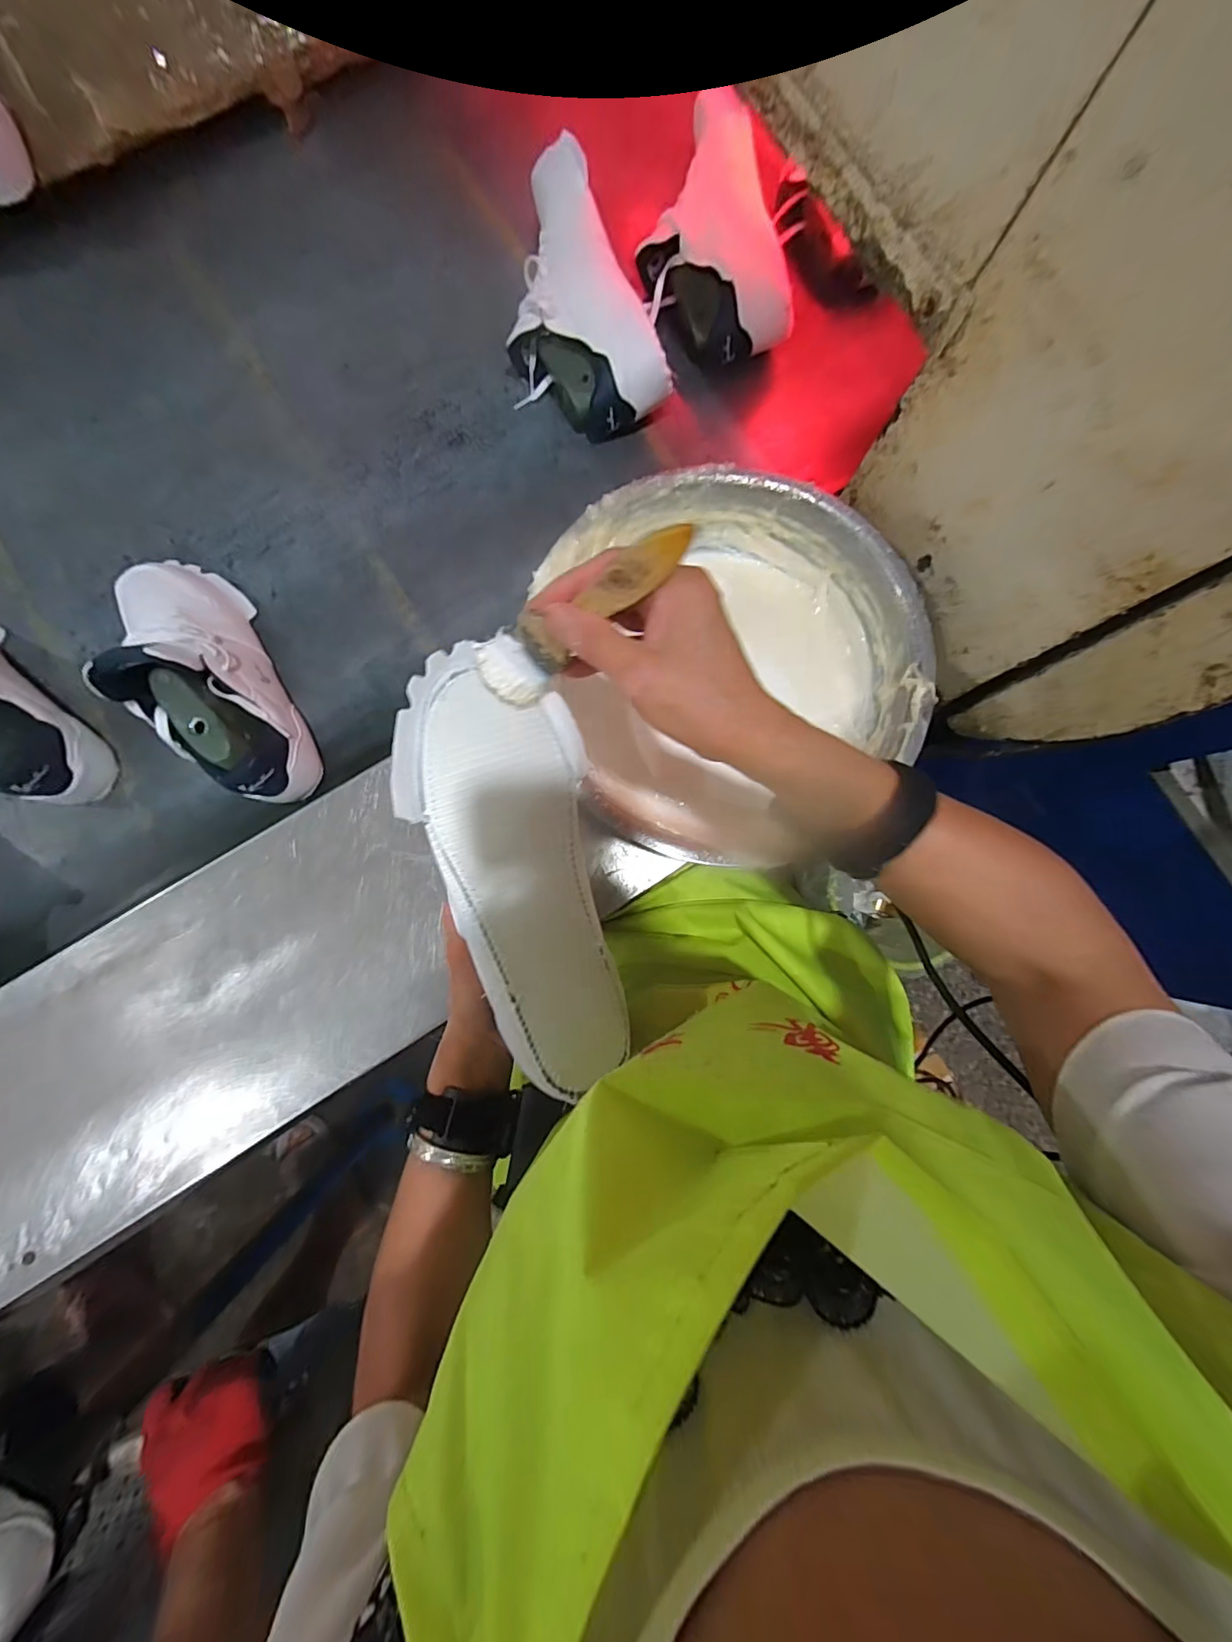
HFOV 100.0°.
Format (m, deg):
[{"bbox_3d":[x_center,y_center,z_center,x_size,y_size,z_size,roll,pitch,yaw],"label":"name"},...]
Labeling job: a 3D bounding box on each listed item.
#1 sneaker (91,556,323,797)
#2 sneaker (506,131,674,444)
[{"bbox_3d":[-0.386,-0.144,0.471,0.103,0.117,0.281,-28,84,-5],"label":"sneaker"},{"bbox_3d":[-0.057,-0.532,0.539,0.128,0.106,0.260,-26,84,-5],"label":"sneaker"}]

